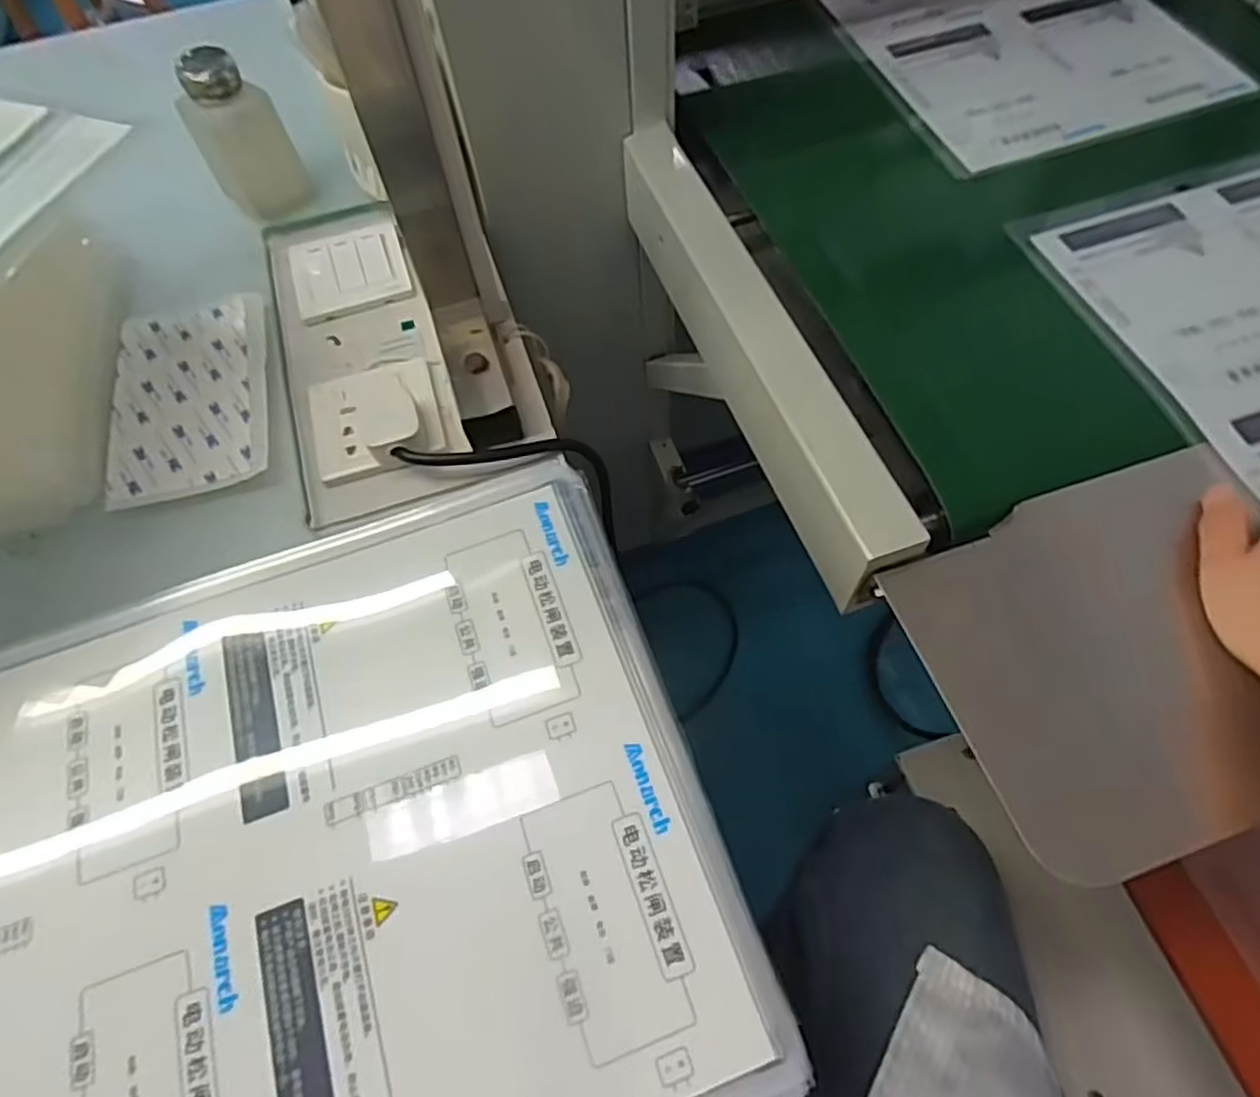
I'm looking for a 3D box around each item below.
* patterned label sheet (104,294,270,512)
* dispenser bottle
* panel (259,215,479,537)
[{"bbox_3d":[-0.304,-0.110,0.513,0.103,0.008,0.173,-13,61,-5],"label":"patterned label sheet"},{"bbox_3d":[-0.299,-0.315,0.568,0.059,0.107,0.055,0,59,0],"label":"dispenser bottle"},{"bbox_3d":[-0.191,-0.160,0.544,0.130,0.031,0.299,-19,62,-6],"label":"panel"}]

